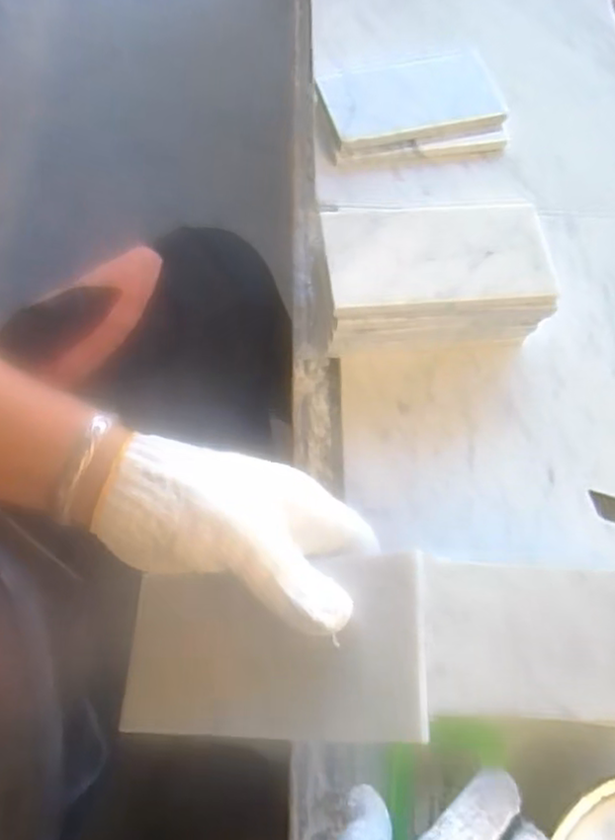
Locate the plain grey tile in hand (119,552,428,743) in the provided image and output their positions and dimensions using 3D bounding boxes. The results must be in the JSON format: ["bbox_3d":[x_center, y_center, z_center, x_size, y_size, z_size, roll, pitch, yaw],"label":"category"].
[{"bbox_3d":[-0.020,0.106,0.300,0.147,0.011,0.072,-10,76,21],"label":"plain grey tile in hand"}]

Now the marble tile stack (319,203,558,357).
[{"bbox_3d":[0.085,-0.093,0.475,0.154,0.081,0.092,-3,68,-8],"label":"marble tile stack"}]

